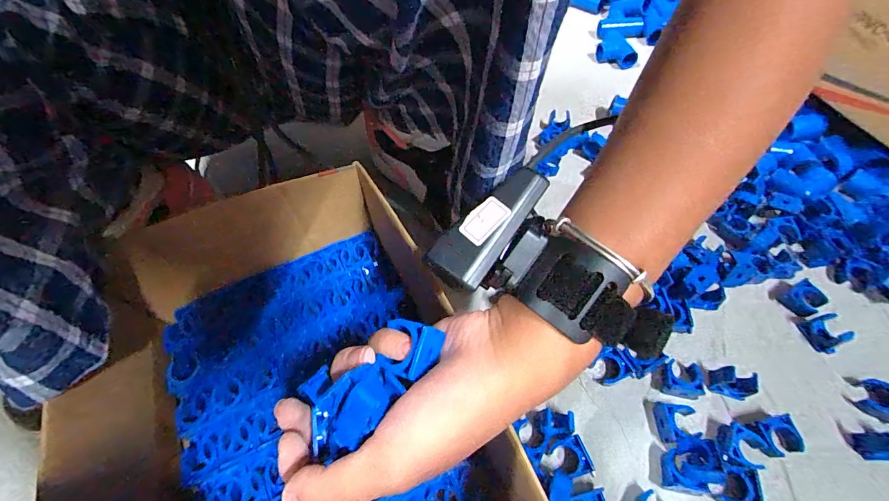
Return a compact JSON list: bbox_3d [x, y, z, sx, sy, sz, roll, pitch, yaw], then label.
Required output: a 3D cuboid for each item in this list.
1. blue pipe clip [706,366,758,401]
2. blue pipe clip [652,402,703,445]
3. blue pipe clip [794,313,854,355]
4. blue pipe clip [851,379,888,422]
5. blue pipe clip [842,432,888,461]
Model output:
[{"bbox_3d":[0.230,0.105,0.314,0.029,0.022,0.016,12,53,9],"label":"blue pipe clip"},{"bbox_3d":[0.179,0.133,0.305,0.027,0.013,0.028,0,52,0],"label":"blue pipe clip"},{"bbox_3d":[0.322,0.068,0.333,0.016,0.021,0.032,-14,54,-11],"label":"blue pipe clip"},{"bbox_3d":[0.341,0.116,0.305,0.027,0.017,0.030,36,60,24],"label":"blue pipe clip"},{"bbox_3d":[0.318,0.140,0.284,0.029,0.020,0.020,-5,52,-4],"label":"blue pipe clip"}]

